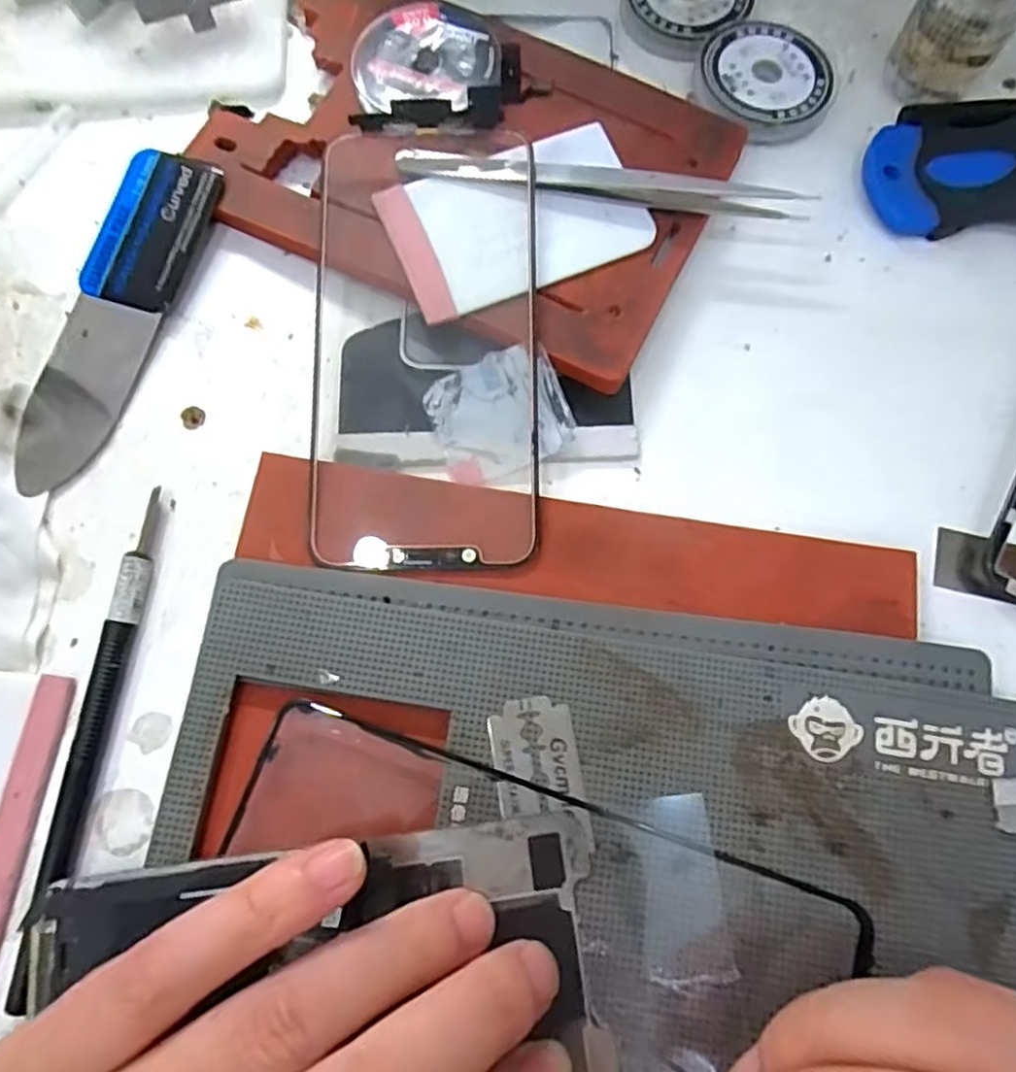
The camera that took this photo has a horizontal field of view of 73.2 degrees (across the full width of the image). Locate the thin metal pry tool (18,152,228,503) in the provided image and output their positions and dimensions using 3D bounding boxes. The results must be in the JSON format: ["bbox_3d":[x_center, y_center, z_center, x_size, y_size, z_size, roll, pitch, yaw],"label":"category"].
[{"bbox_3d":[-0.128,-0.071,0.219,0.032,0.009,0.117,19,77,6],"label":"thin metal pry tool"}]

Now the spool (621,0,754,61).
[{"bbox_3d":[0.065,-0.196,0.250,0.045,0.007,0.044,0,76,1],"label":"spool"}]

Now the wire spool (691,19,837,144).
[{"bbox_3d":[0.090,-0.162,0.242,0.046,0.009,0.045,0,76,1],"label":"wire spool"}]

